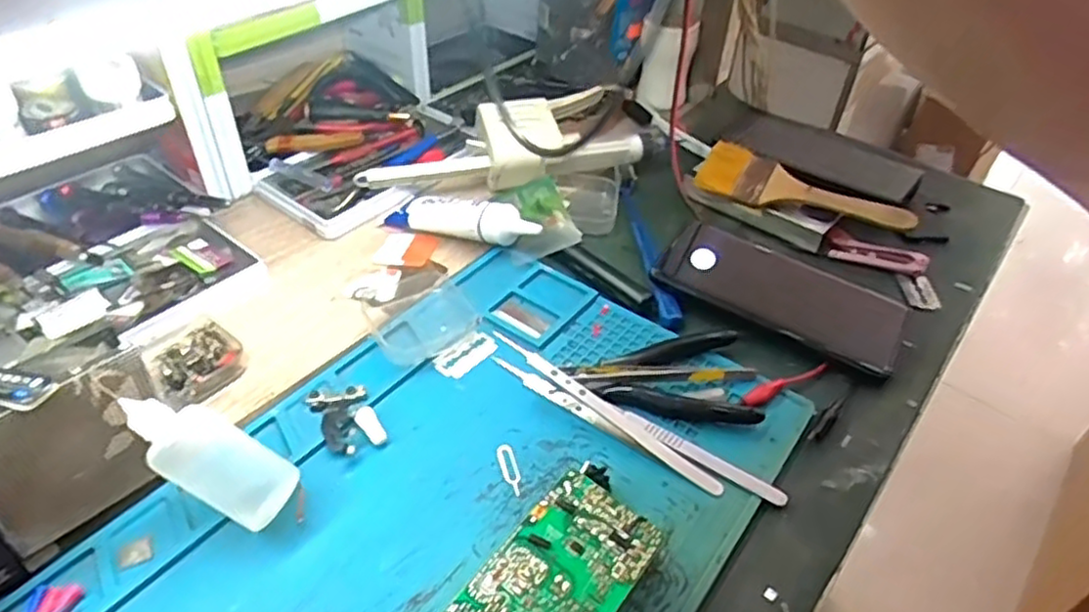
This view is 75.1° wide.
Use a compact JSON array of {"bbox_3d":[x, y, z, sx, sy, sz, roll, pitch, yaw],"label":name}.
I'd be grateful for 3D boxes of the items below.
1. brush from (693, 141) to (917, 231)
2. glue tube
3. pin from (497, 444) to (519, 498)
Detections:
[{"bbox_3d":[0.202,-0.089,0.557,0.162,0.015,0.055,26,60,23],"label":"brush"},{"bbox_3d":[-0.055,-0.065,0.530,0.111,0.023,0.025,11,41,24],"label":"glue tube"},{"bbox_3d":[-0.018,0.089,0.386,0.009,0.004,0.032,-13,46,-17],"label":"pin"}]

